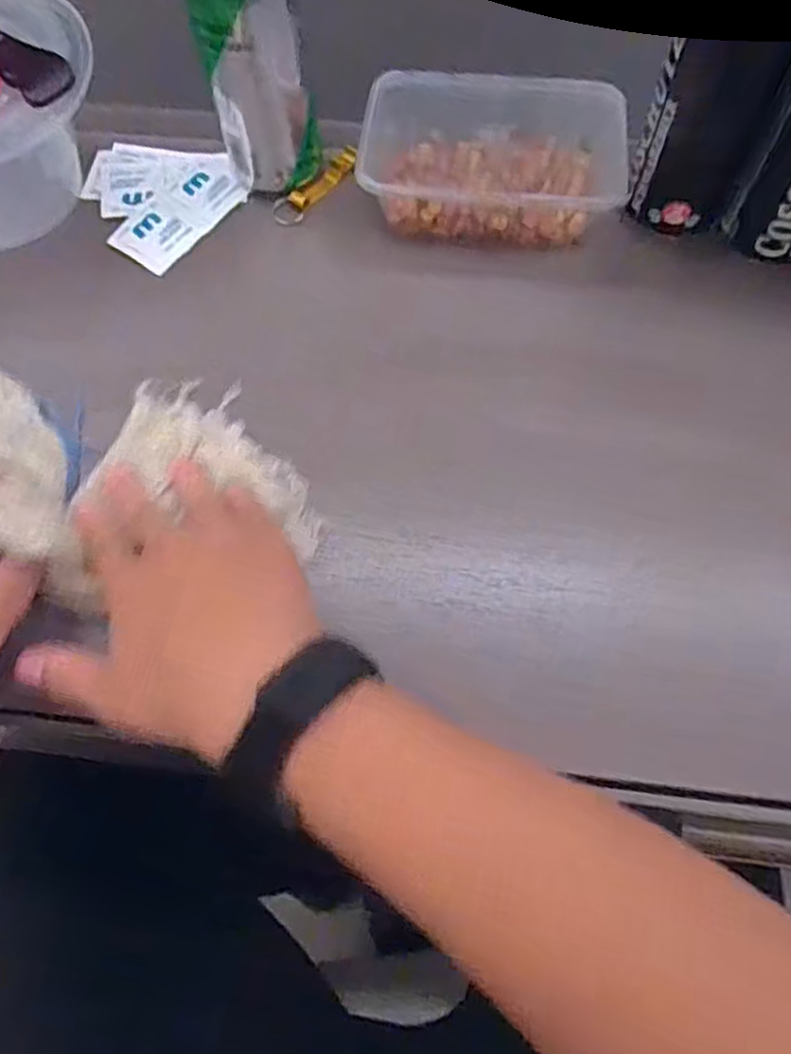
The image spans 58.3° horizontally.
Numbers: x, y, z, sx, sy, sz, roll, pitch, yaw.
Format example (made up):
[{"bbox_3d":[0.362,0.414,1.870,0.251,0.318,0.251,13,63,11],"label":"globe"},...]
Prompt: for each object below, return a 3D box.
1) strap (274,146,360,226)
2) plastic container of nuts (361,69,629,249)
[{"bbox_3d":[-0.055,-0.242,0.504,0.075,0.006,0.023,-43,71,-5],"label":"strap"},{"bbox_3d":[0.067,-0.248,0.481,0.172,0.063,0.107,10,65,4],"label":"plastic container of nuts"}]

